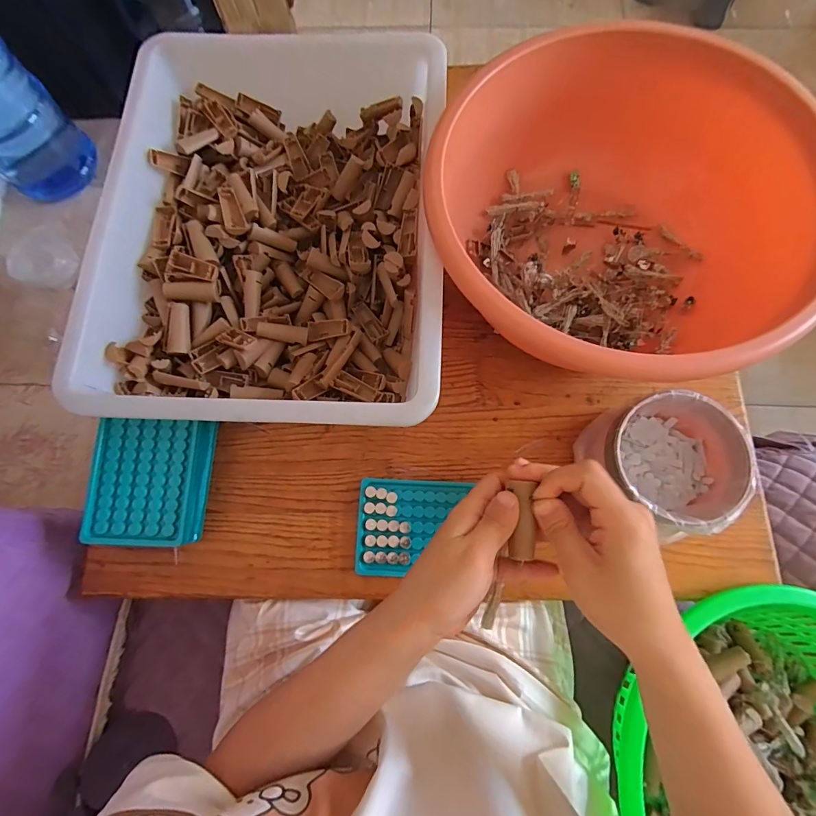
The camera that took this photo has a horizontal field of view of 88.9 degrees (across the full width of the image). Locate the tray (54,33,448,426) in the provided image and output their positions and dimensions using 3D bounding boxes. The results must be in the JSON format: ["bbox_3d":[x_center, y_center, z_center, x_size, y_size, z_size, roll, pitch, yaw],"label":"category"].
[{"bbox_3d":[-0.127,-0.176,0.429,0.319,0.094,0.405,2,76,1],"label":"tray"}]

